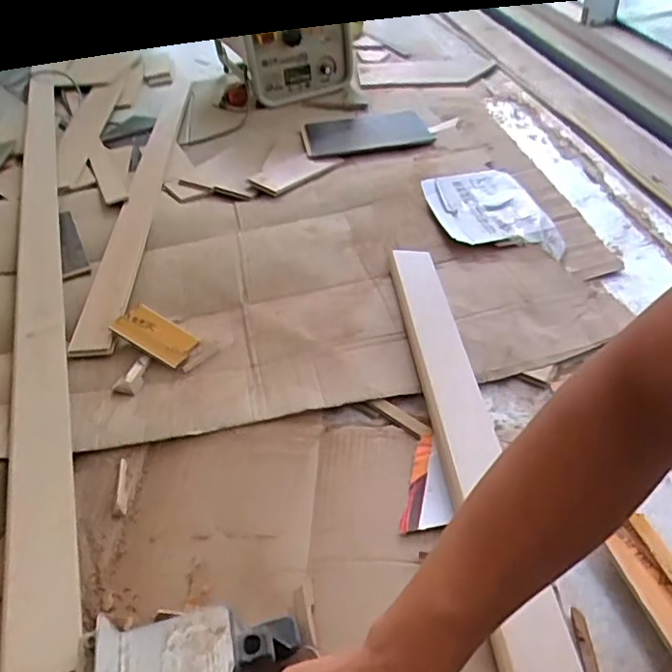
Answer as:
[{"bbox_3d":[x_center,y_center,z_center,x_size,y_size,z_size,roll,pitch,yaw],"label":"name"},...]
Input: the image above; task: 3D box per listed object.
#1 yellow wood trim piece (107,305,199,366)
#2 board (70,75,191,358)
[{"bbox_3d":[-0.254,-0.003,0.841,0.112,0.011,0.065,30,45,6],"label":"yellow wood trim piece"},{"bbox_3d":[-0.382,-0.334,1.191,0.077,0.018,1.059,-6,42,0],"label":"board"}]

